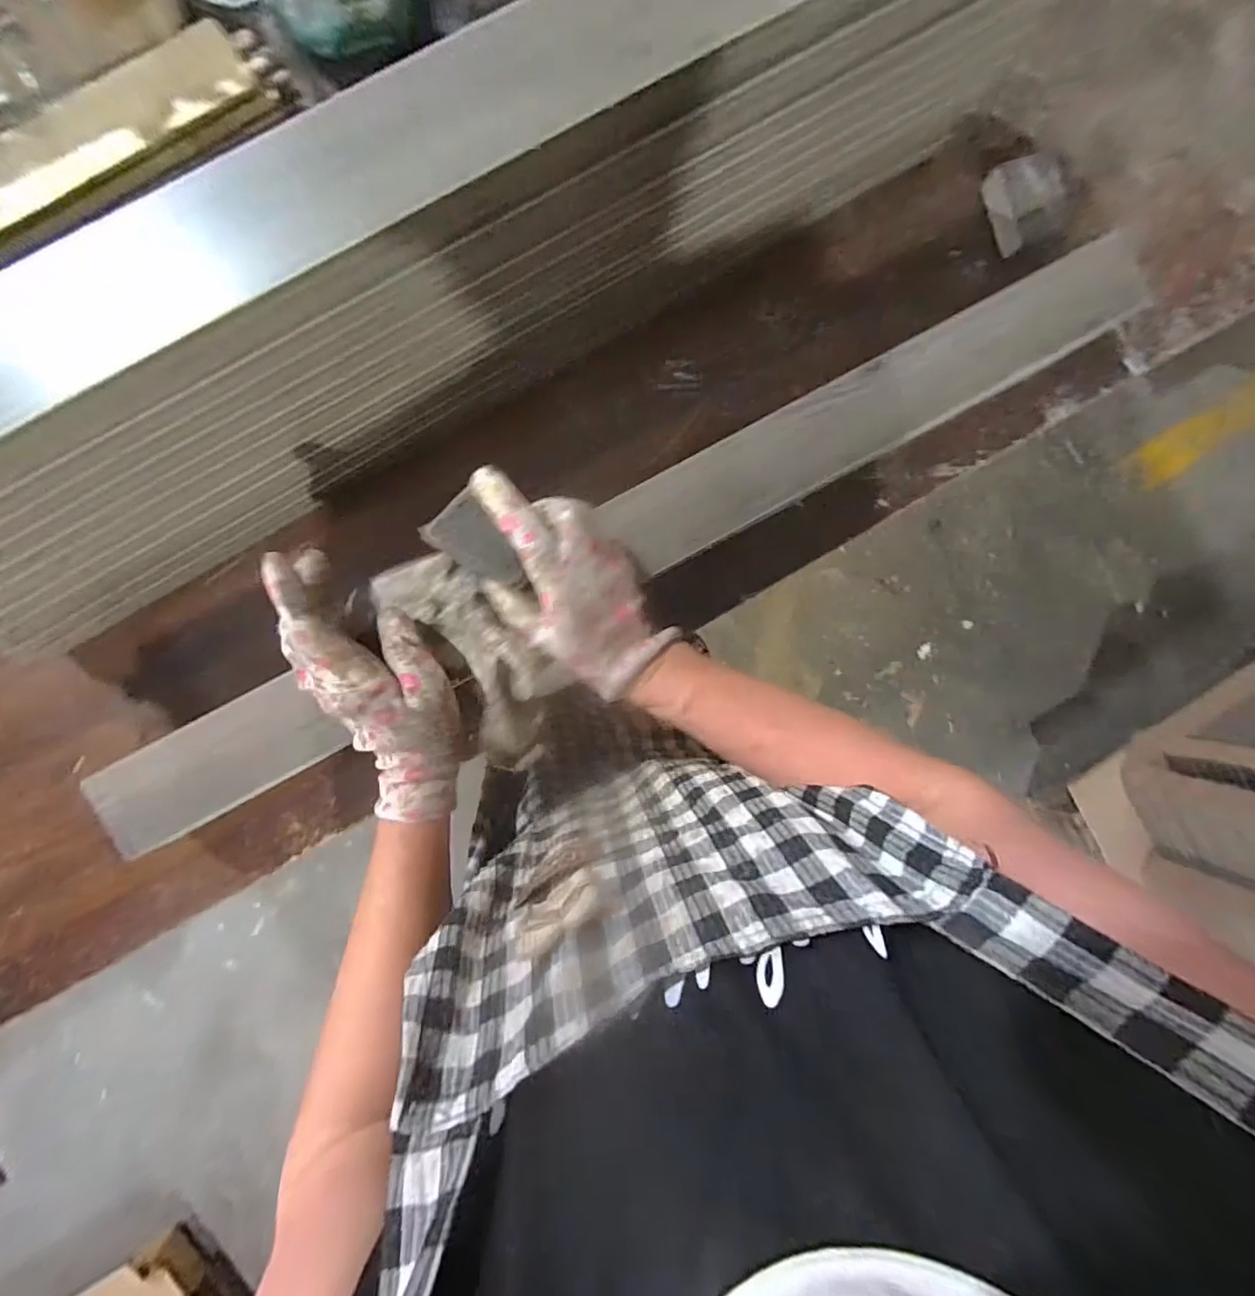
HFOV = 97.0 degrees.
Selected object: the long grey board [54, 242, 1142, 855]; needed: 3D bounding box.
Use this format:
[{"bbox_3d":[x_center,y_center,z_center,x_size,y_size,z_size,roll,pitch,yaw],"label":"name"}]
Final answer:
[{"bbox_3d":[0.019,-0.089,0.406,0.838,0.024,0.067,-29,94,-4],"label":"long grey board"}]

